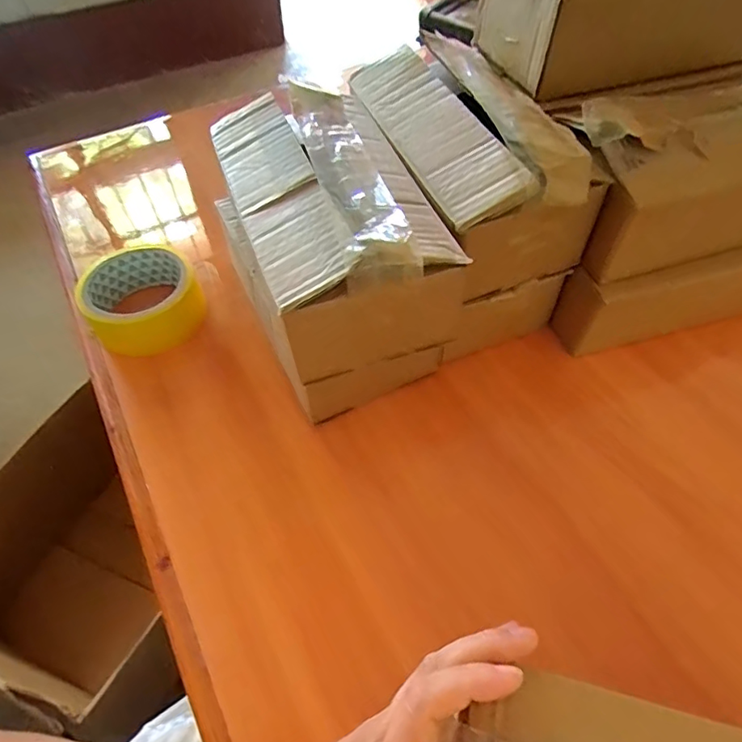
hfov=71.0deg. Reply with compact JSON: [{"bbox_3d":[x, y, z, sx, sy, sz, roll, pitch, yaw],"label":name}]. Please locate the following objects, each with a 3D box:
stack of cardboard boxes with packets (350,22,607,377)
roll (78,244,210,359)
[{"bbox_3d":[0.069,-0.146,0.419,0.115,0.148,0.208,-17,57,-11],"label":"stack of cardboard boxes with packets"},{"bbox_3d":[-0.197,-0.064,0.450,0.090,0.050,0.085,0,55,0],"label":"roll"}]

